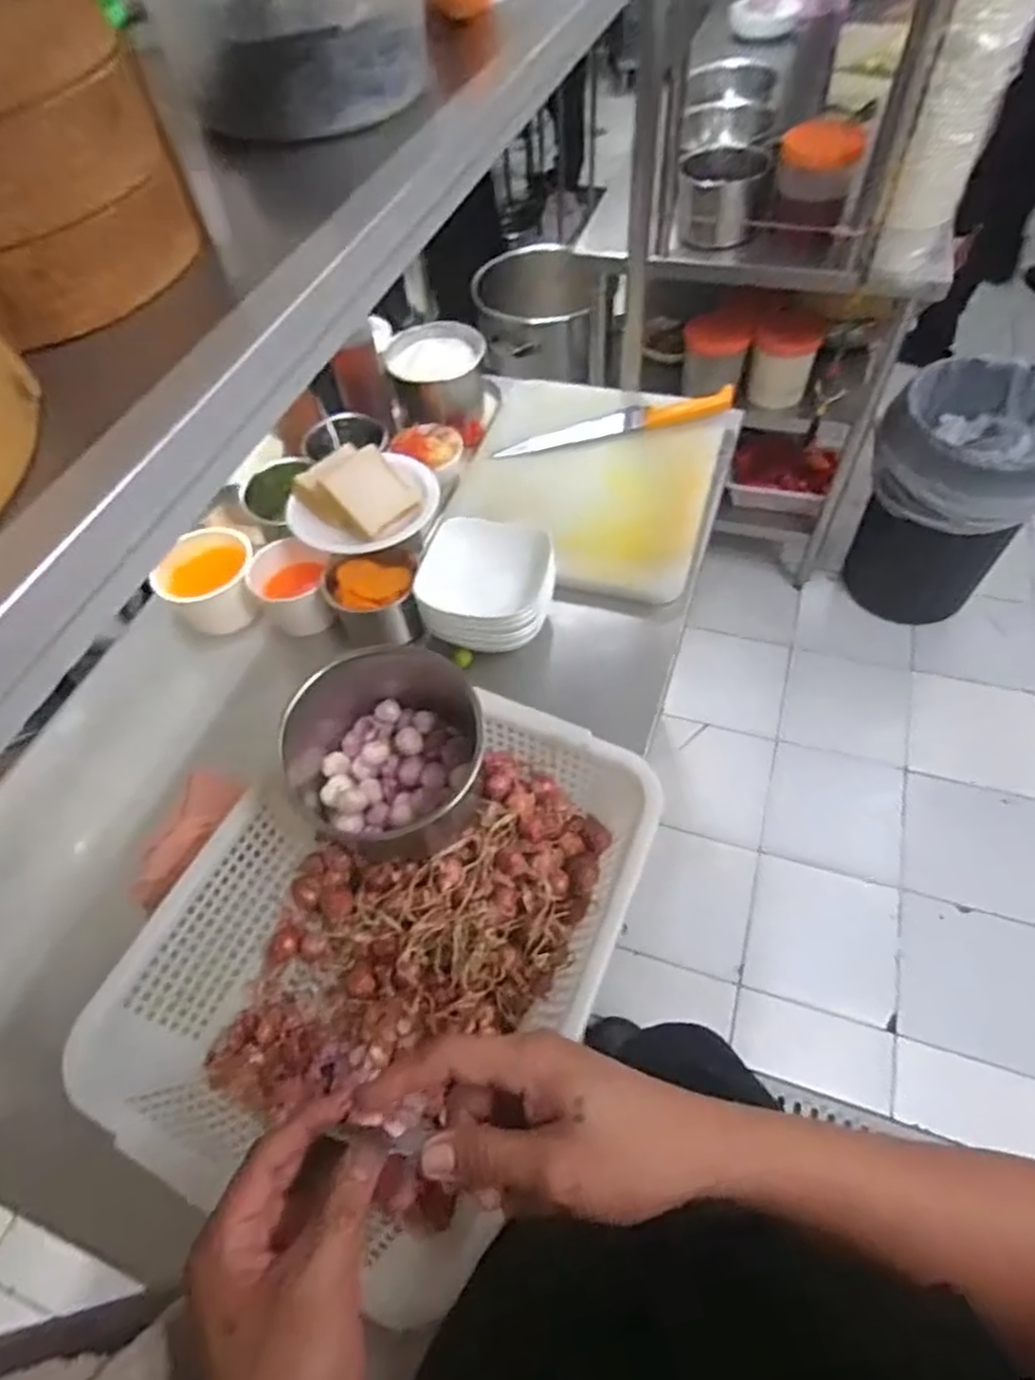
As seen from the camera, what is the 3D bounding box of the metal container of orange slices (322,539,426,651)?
[{"bbox_3d":[-0.174,-0.115,0.861,0.113,0.095,0.098,-8,57,0],"label":"metal container of orange slices"}]

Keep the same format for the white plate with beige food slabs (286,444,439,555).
[{"bbox_3d":[-0.192,-0.245,0.849,0.141,0.063,0.164,30,64,22],"label":"white plate with beige food slabs"}]

